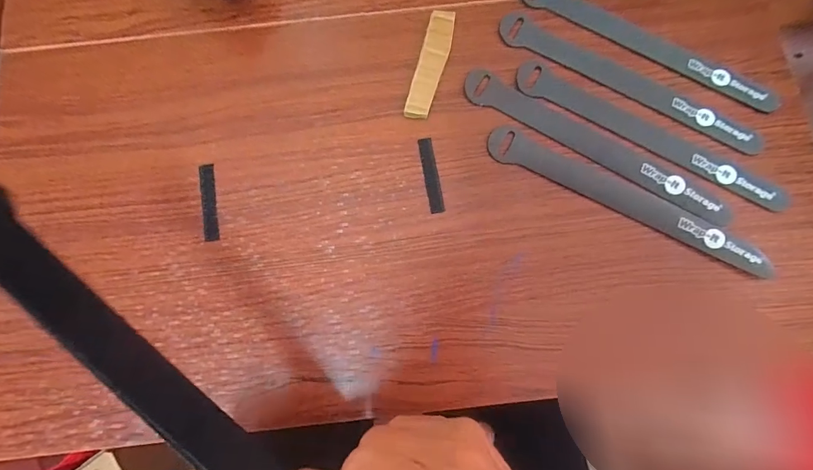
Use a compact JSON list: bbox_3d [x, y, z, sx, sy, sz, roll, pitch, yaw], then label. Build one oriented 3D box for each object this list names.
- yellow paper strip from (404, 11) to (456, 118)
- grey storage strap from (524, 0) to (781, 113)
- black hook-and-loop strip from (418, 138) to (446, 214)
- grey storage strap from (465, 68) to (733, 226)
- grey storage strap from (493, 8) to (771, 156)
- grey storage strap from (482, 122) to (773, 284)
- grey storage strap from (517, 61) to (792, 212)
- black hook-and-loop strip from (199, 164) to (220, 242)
[{"bbox_3d":[0.019,-0.125,0.288,0.019,0.007,0.086,15,80,4],"label":"yellow paper strip"},{"bbox_3d":[0.174,-0.140,0.290,0.198,0.004,0.023,32,81,7],"label":"grey storage strap"},{"bbox_3d":[0.017,-0.042,0.274,0.010,0.004,0.054,-10,79,-1],"label":"black hook-and-loop strip"},{"bbox_3d":[0.130,-0.064,0.275,0.196,0.005,0.024,30,81,6],"label":"grey storage strap"},{"bbox_3d":[0.159,-0.111,0.286,0.196,0.006,0.026,29,81,6],"label":"grey storage strap"},{"bbox_3d":[0.147,-0.025,0.266,0.196,0.008,0.023,28,81,6],"label":"grey storage strap"},{"bbox_3d":[0.169,-0.069,0.278,0.198,0.008,0.025,31,81,6],"label":"grey storage strap"},{"bbox_3d":[-0.136,-0.023,0.271,0.010,0.004,0.054,-8,79,-1],"label":"black hook-and-loop strip"}]

